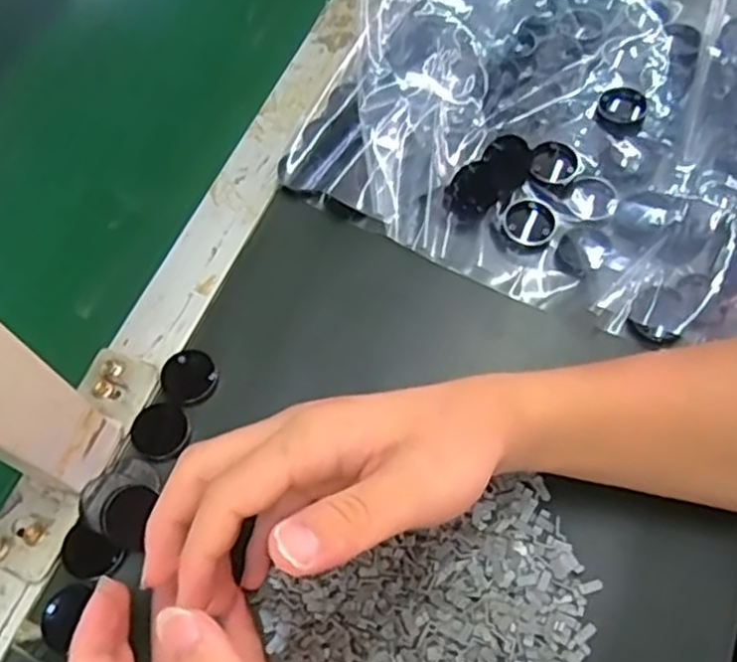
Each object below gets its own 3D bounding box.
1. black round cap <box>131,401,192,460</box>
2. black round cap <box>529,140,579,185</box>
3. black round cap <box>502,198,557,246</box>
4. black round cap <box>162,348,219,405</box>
[{"bbox_3d":[-0.110,0.053,0.389,0.028,0.006,0.030,-2,62,3],"label":"black round cap"},{"bbox_3d":[0.112,-0.101,0.442,0.027,0.010,0.028,-2,62,3],"label":"black round cap"},{"bbox_3d":[0.096,-0.062,0.433,0.030,0.013,0.029,-2,62,3],"label":"black round cap"},{"bbox_3d":[-0.098,0.024,0.400,0.030,0.005,0.028,-2,62,3],"label":"black round cap"}]

